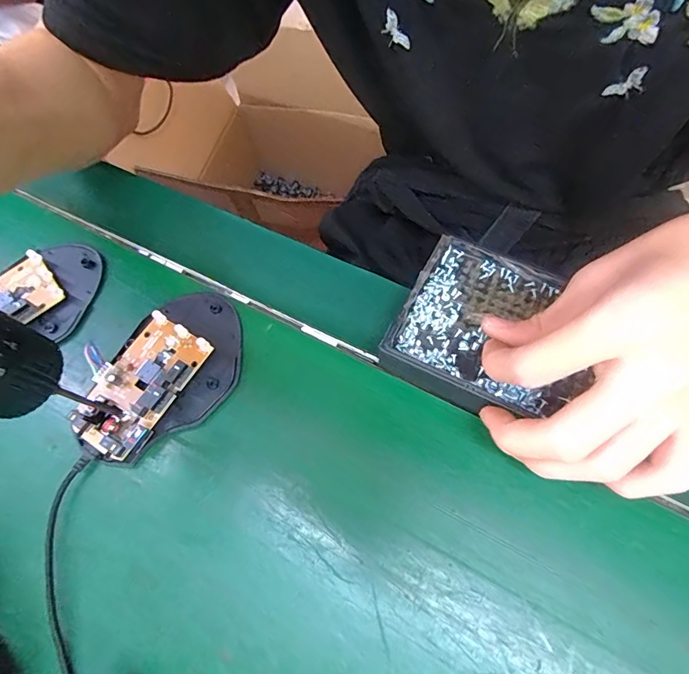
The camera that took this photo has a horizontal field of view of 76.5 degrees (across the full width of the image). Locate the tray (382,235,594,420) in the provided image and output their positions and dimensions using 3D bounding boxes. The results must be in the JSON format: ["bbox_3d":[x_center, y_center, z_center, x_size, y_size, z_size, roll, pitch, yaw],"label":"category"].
[{"bbox_3d":[0.084,-0.007,0.245,0.100,0.012,0.087,25,70,14],"label":"tray"}]

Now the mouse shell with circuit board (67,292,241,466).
[{"bbox_3d":[-0.104,0.021,0.254,0.070,0.019,0.107,33,73,19],"label":"mouse shell with circuit board"}]

